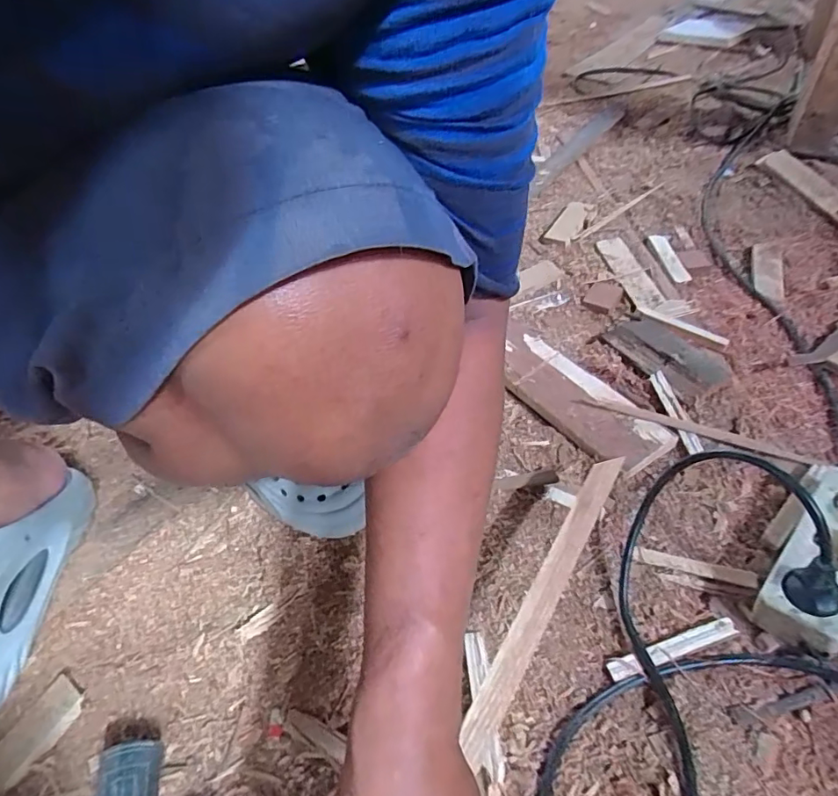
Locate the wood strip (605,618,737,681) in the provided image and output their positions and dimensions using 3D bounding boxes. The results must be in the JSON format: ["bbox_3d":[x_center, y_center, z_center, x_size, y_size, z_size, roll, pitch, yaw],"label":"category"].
[{"bbox_3d":[0.198,0.195,0.416,0.107,0.008,0.016,-15,48,-8],"label":"wood strip"}]

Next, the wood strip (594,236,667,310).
[{"bbox_3d":[0.289,-0.176,0.736,0.042,0.008,0.159,-8,47,-2],"label":"wood strip"}]

